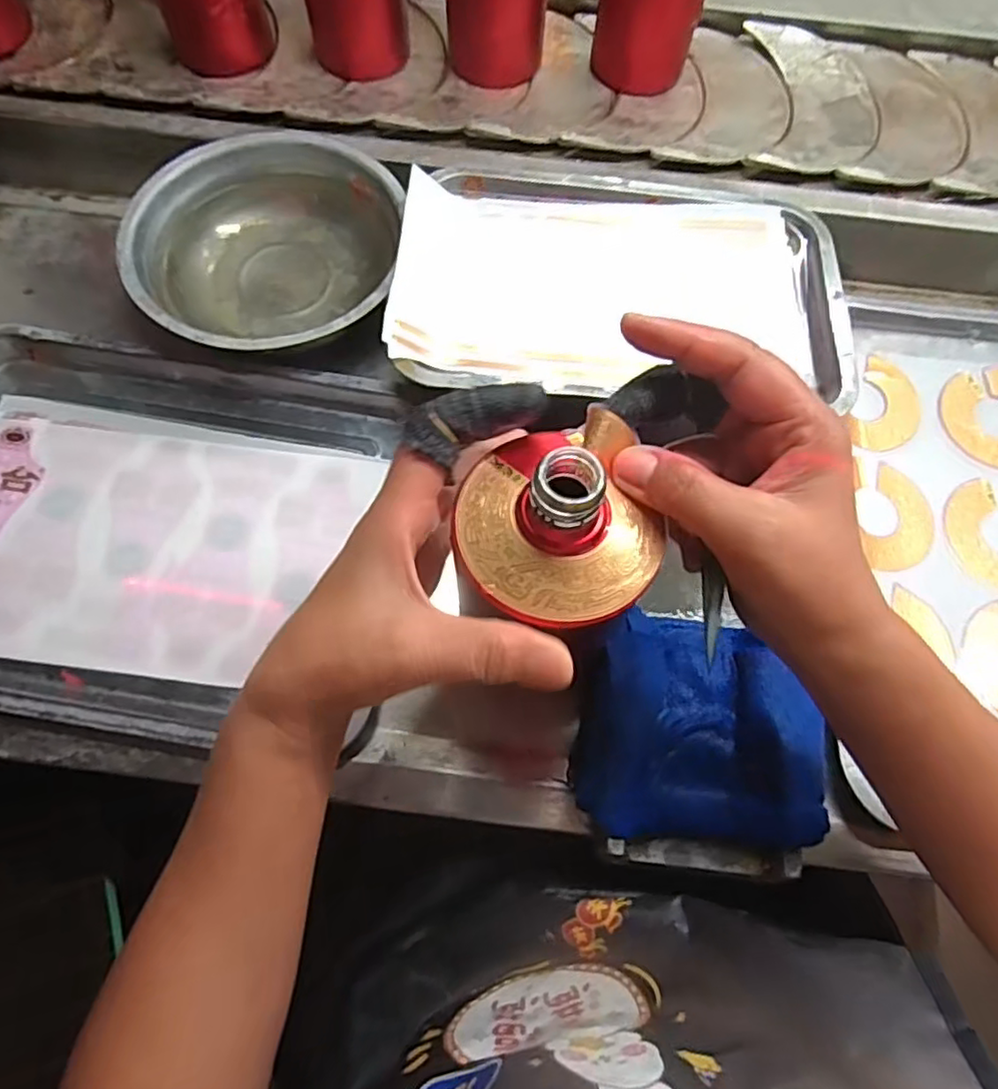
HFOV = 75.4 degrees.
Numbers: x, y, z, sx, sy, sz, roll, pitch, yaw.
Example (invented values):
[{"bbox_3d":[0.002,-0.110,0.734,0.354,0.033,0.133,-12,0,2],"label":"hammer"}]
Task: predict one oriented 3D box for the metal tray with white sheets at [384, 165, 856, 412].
[{"bbox_3d":[0.083,-0.175,0.458,0.306,0.049,0.203,2,70,1],"label":"metal tray with white sheets"}]

